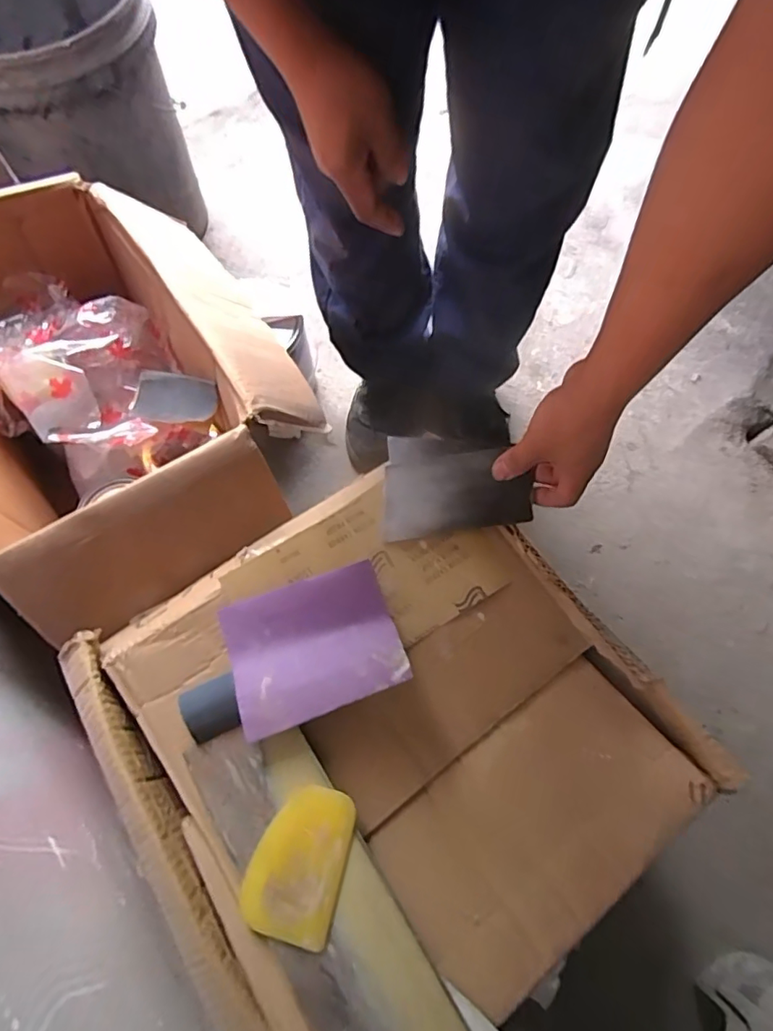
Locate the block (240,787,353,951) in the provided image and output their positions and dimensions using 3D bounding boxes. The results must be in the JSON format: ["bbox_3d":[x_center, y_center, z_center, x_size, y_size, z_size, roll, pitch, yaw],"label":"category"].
[{"bbox_3d":[-0.065,0.253,0.401,0.067,0.020,0.096,14,72,7],"label":"block"}]

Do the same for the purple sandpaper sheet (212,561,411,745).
[{"bbox_3d":[-0.062,0.107,0.455,0.136,0.028,0.109,-22,71,-5],"label":"purple sandpaper sheet"}]

